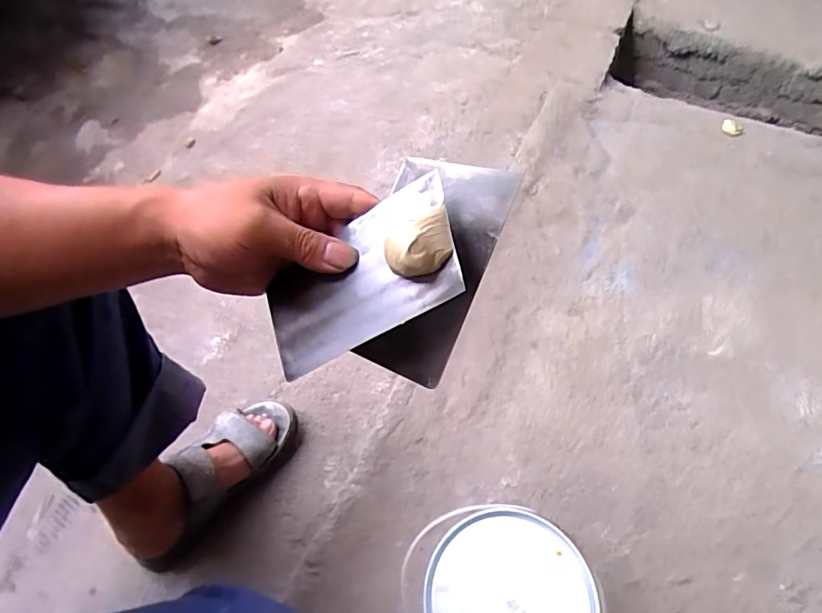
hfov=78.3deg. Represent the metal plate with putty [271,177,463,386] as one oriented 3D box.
[{"bbox_3d":[-0.037,-0.016,0.300,0.135,0.023,0.073,-29,66,22],"label":"metal plate with putty"}]

